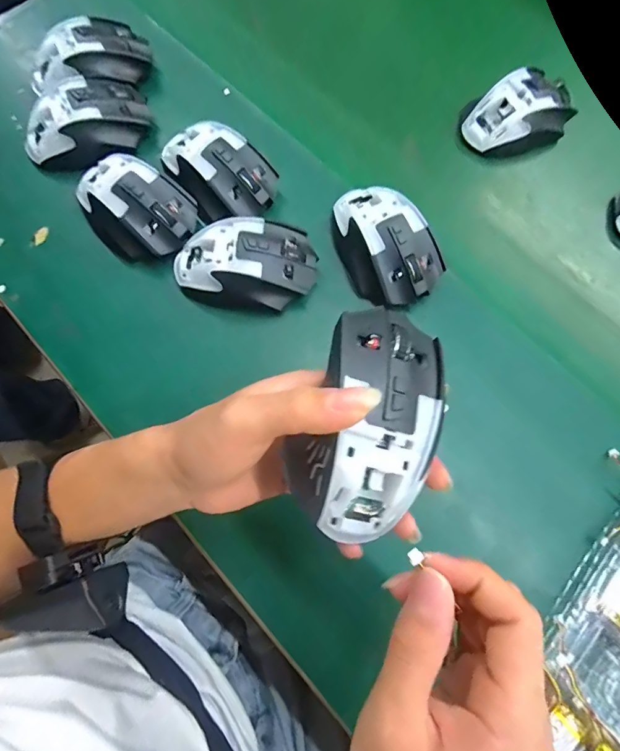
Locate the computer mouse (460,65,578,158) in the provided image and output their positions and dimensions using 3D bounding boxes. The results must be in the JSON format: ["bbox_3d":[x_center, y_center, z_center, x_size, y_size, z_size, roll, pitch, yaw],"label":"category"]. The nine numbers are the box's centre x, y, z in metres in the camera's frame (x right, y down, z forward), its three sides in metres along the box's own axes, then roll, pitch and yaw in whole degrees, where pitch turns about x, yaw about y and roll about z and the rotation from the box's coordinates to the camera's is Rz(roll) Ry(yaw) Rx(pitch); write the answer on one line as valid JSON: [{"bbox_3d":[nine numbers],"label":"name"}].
[{"bbox_3d":[0.206,-0.257,0.395,0.108,0.037,0.072,-23,76,-9],"label":"computer mouse"}]

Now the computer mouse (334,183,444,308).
[{"bbox_3d":[0.061,-0.115,0.337,0.070,0.032,0.113,-21,75,-8],"label":"computer mouse"}]

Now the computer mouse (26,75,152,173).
[{"bbox_3d":[-0.206,-0.231,0.374,0.117,0.039,0.073,-32,77,-11],"label":"computer mouse"}]

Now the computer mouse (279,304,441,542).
[{"bbox_3d":[0.029,0.024,0.199,0.063,0.037,0.108,22,74,5],"label":"computer mouse"}]

